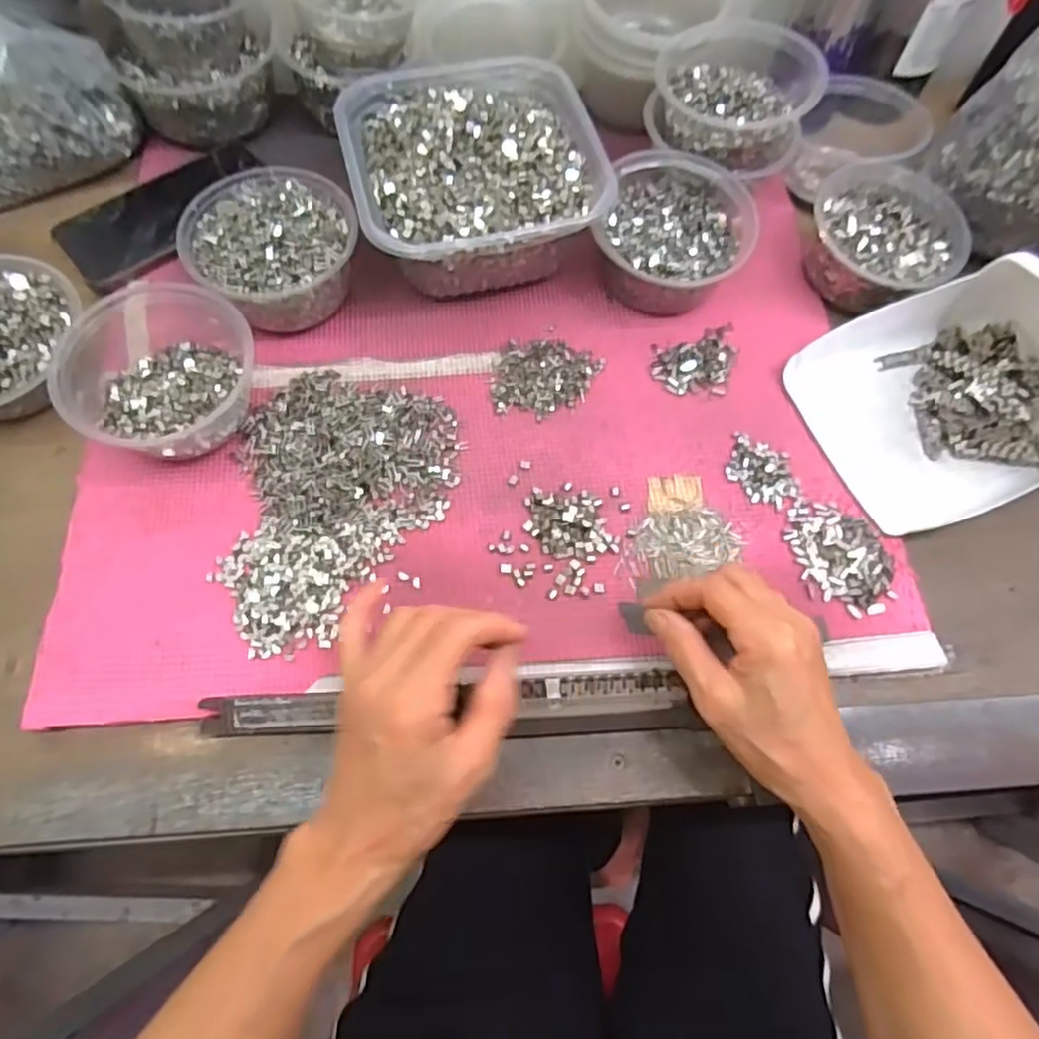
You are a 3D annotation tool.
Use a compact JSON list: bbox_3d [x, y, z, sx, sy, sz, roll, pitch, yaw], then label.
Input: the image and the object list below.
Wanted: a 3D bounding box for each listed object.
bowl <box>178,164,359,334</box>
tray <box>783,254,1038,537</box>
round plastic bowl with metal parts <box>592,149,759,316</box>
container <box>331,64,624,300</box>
[{"bbox_3d":[-0.171,-0.190,0.479,0.110,0.062,0.115,1,67,-2],"label":"bowl"},{"bbox_3d":[0.295,-0.089,0.443,0.176,0.080,0.147,-19,69,-10],"label":"tray"},{"bbox_3d":[0.113,-0.205,0.497,0.105,0.058,0.122,18,68,5],"label":"round plastic bowl with metal parts"},{"bbox_3d":[-0.038,-0.258,0.506,0.169,0.074,0.193,-14,69,-8],"label":"container"}]

